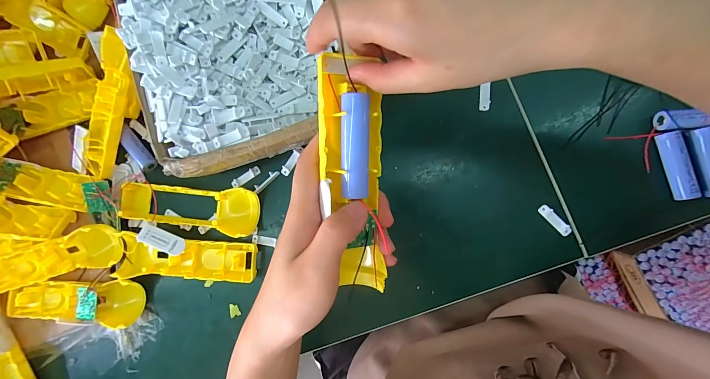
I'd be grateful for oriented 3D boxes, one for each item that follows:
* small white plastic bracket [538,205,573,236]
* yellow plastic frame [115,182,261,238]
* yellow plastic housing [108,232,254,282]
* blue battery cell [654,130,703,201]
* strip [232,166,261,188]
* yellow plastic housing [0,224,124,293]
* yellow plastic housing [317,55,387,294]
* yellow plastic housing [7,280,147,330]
[{"bbox_3d":[0.203,0.032,0.313,0.011,0.005,0.038,-43,85,4],"label":"small white plastic bracket"},{"bbox_3d":[-0.192,0.021,0.355,0.162,0.033,0.050,2,89,7],"label":"yellow plastic frame"},{"bbox_3d":[-0.190,0.077,0.346,0.159,0.021,0.049,1,89,7],"label":"yellow plastic housing"},{"bbox_3d":[0.307,-0.023,0.293,0.018,0.022,0.065,-15,87,6],"label":"blue battery cell"},{"bbox_3d":[-0.127,-0.014,0.356,0.037,0.004,0.010,-30,86,5],"label":"strip"},{"bbox_3d":[-0.349,0.080,0.346,0.157,0.026,0.047,-14,87,6],"label":"yellow plastic housing"},{"bbox_3d":[0.001,-0.005,0.205,0.039,0.027,0.157,-5,105,6],"label":"yellow plastic housing"},{"bbox_3d":[-0.326,0.135,0.363,0.156,0.025,0.053,-3,88,7],"label":"yellow plastic housing"}]

